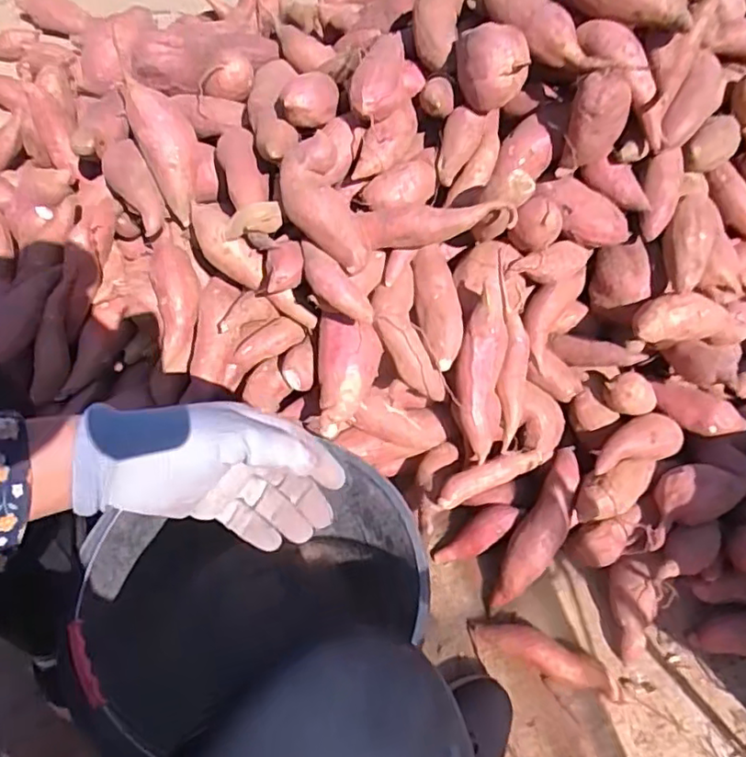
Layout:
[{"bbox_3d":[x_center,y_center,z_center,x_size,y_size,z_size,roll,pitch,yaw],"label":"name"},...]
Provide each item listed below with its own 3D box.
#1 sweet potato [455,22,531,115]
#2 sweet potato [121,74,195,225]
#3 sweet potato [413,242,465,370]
[{"bbox_3d":[0.123,-0.327,0.632,0.076,0.065,0.071,10,61,5],"label":"sweet potato"},{"bbox_3d":[-0.237,-0.264,0.705,0.065,0.059,0.159,-18,104,-10],"label":"sweet potato"},{"bbox_3d":[0.071,-0.078,0.666,0.046,0.038,0.140,-8,77,-5],"label":"sweet potato"}]

